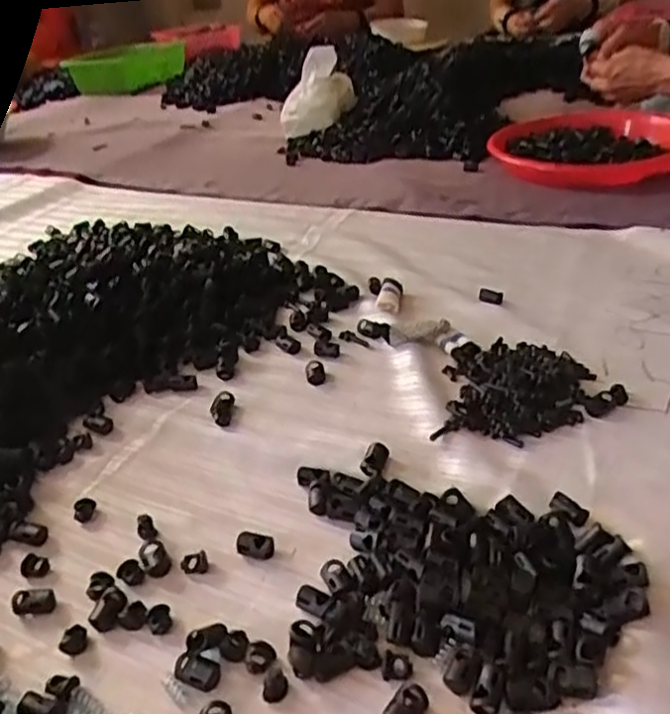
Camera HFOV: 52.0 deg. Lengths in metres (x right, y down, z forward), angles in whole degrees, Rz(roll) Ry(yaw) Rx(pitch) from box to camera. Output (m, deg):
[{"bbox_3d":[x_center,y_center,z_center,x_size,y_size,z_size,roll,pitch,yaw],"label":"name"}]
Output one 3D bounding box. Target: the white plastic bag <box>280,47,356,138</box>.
[{"bbox_3d":[-0.025,-0.378,0.968,0.107,0.083,0.111,-4,34,3],"label":"white plastic bag"}]

